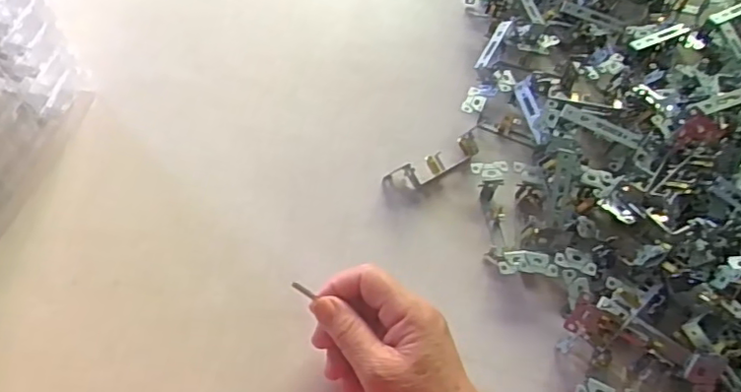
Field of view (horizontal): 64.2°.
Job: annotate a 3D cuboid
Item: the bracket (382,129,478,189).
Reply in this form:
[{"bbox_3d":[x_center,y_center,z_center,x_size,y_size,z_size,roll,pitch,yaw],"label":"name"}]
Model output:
[{"bbox_3d":[0.062,-0.032,0.530,0.104,0.020,0.026,-27,65,-19],"label":"bracket"}]

